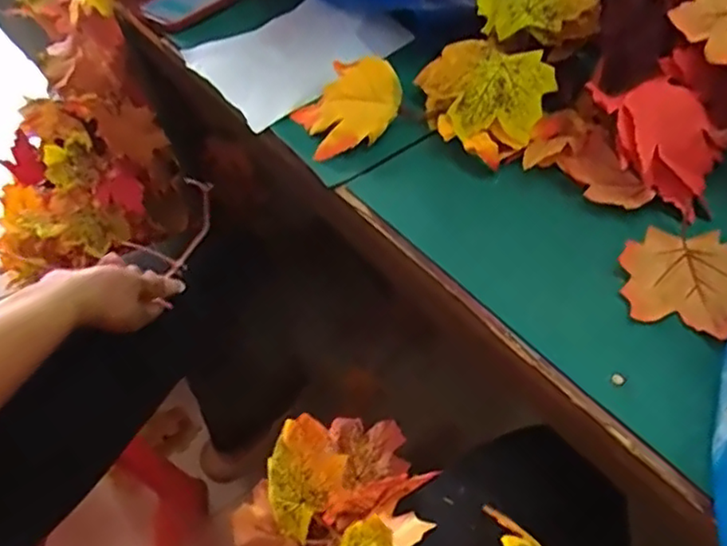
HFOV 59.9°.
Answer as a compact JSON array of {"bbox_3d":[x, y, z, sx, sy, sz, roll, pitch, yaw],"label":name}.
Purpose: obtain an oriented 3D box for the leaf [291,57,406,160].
[{"bbox_3d":[-0.013,-0.142,0.526,0.086,0.041,0.079,-18,51,-8],"label":"leaf"}]

